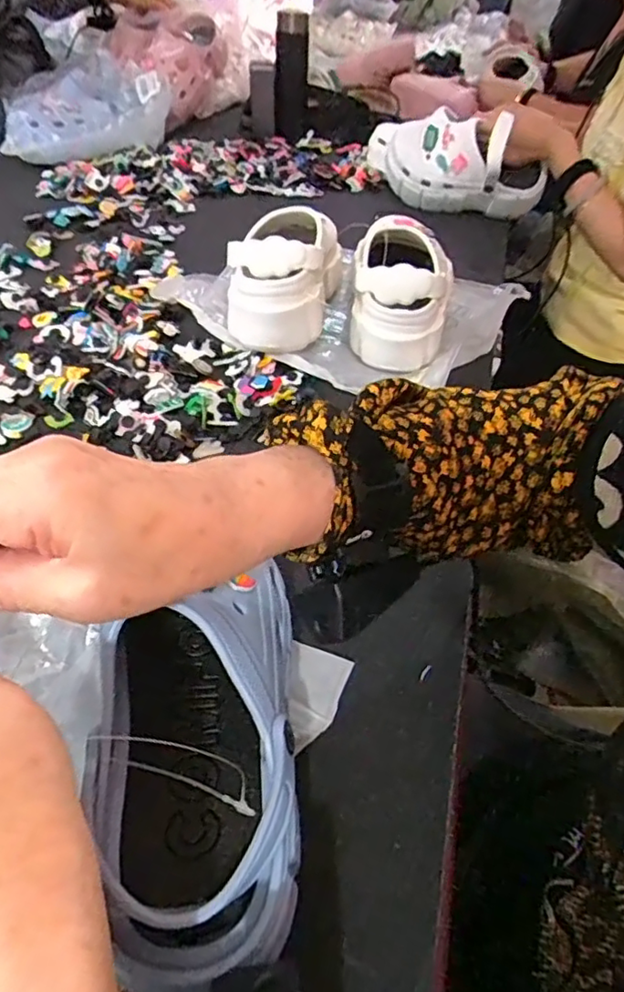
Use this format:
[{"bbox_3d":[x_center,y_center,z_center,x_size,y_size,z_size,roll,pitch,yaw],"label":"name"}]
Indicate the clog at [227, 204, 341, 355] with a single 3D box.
[{"bbox_3d":[-0.027,-0.247,0.646,0.101,0.104,0.201,9,46,5],"label":"clog"}]

